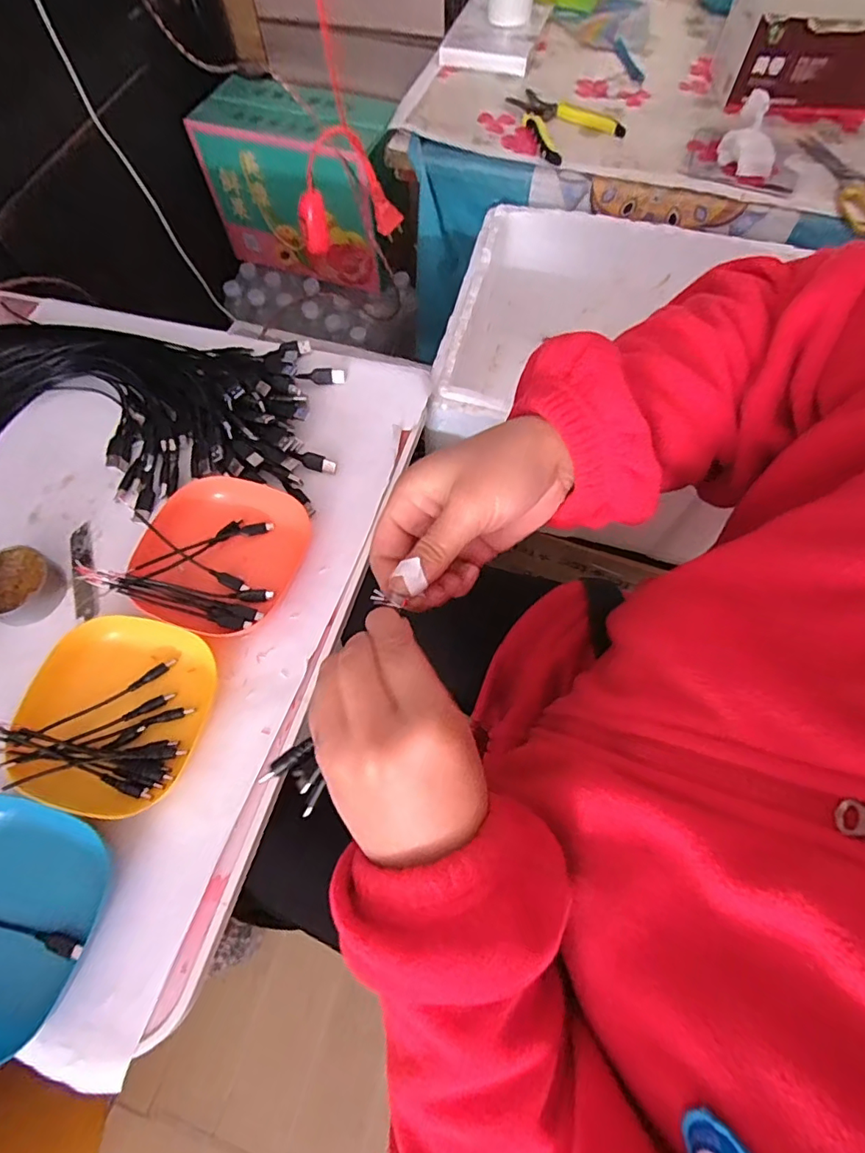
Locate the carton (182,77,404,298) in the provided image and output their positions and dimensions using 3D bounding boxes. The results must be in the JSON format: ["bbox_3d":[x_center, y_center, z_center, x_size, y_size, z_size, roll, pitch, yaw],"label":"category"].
[{"bbox_3d":[-0.222,-0.698,0.935,0.316,0.239,0.159,20,68,10],"label":"carton"}]

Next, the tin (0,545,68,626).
[{"bbox_3d":[-0.356,0.006,0.446,0.064,0.023,0.060,0,66,1],"label":"tin"}]

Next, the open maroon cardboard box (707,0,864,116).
[{"bbox_3d":[0.518,-0.687,0.674,0.258,0.102,0.136,6,67,4],"label":"open maroon cardboard box"}]

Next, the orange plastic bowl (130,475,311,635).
[{"bbox_3d":[-0.184,-0.019,0.451,0.122,0.027,0.136,19,68,9],"label":"orange plastic bowl"}]

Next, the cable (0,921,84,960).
[{"bbox_3d":[-0.287,0.235,0.351,0.115,0.010,0.009,13,67,6],"label":"cable"}]

